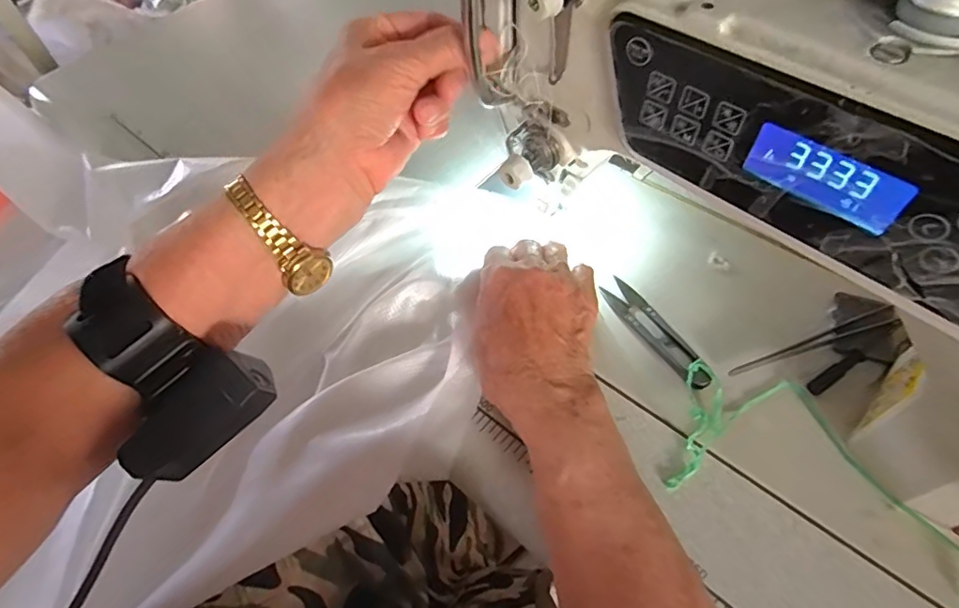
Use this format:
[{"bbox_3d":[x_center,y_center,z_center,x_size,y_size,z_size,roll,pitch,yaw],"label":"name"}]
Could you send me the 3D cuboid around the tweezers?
[{"bbox_3d":[0.217,0.023,0.351,0.117,0.013,0.010,-15,56,-8],"label":"tweezers"}]

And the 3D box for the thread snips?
[{"bbox_3d":[0.119,0.017,0.364,0.026,0.010,0.095,-27,59,-16],"label":"thread snips"}]

